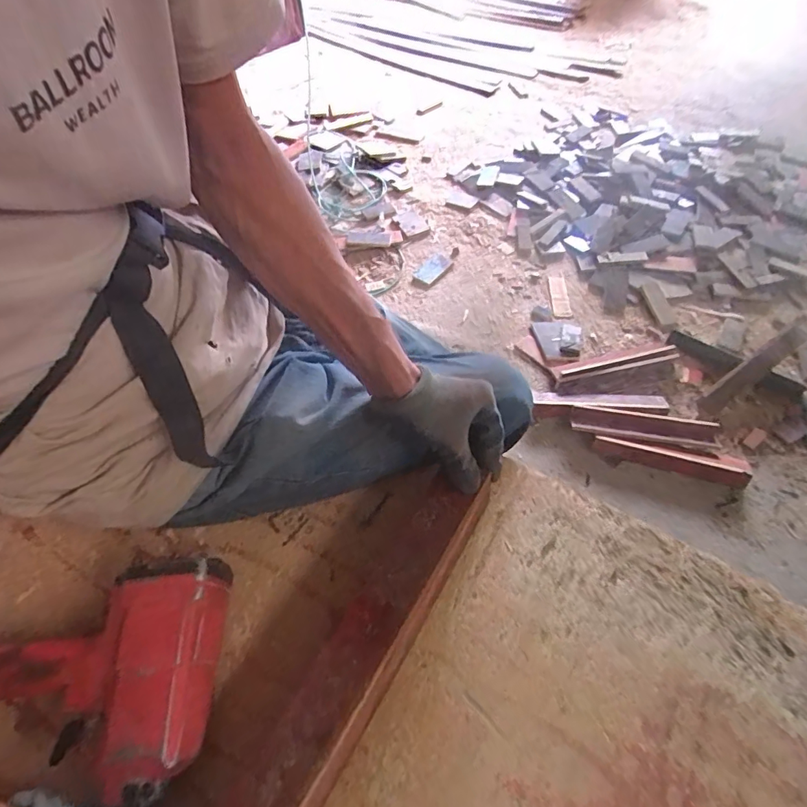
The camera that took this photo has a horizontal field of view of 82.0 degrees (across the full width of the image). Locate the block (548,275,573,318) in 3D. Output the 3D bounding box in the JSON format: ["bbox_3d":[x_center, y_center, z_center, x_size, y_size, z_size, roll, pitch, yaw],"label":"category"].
[{"bbox_3d":[0.554,-0.374,1.645,0.066,0.021,0.221,4,53,4],"label":"block"}]

